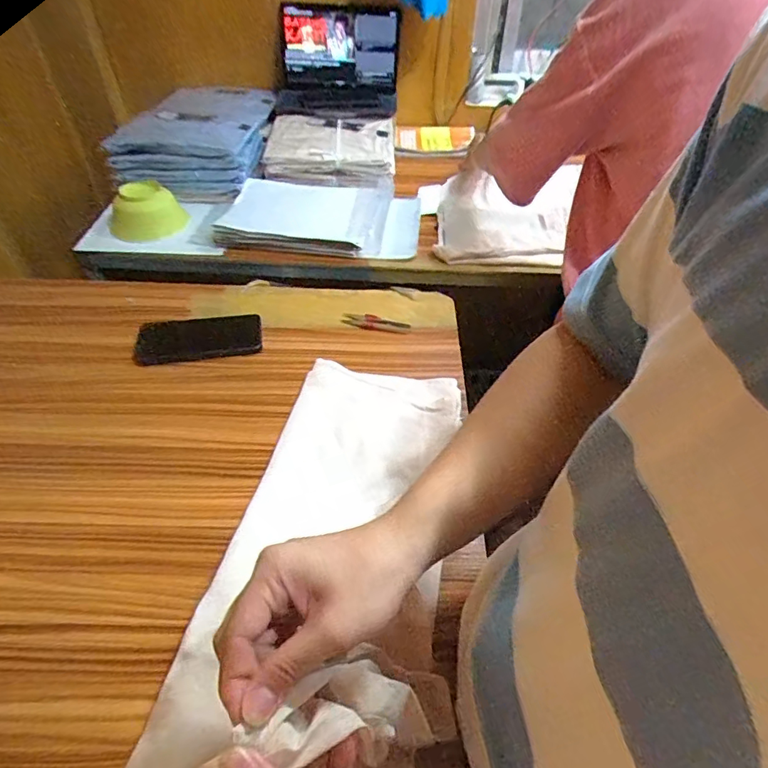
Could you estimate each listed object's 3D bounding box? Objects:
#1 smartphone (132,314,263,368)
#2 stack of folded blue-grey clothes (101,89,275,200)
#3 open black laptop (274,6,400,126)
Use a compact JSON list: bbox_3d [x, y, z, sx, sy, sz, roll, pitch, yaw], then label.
[{"bbox_3d":[-0.260,-0.065,0.704,0.169,0.013,0.084,-9,47,-11],"label":"smartphone"},{"bbox_3d":[-0.384,-0.503,1.046,0.254,0.143,0.340,0,45,-1],"label":"stack of folded blue-grey clothes"},{"bbox_3d":[-0.105,-0.734,1.148,0.280,0.188,0.215,-1,45,-2],"label":"open black laptop"}]

